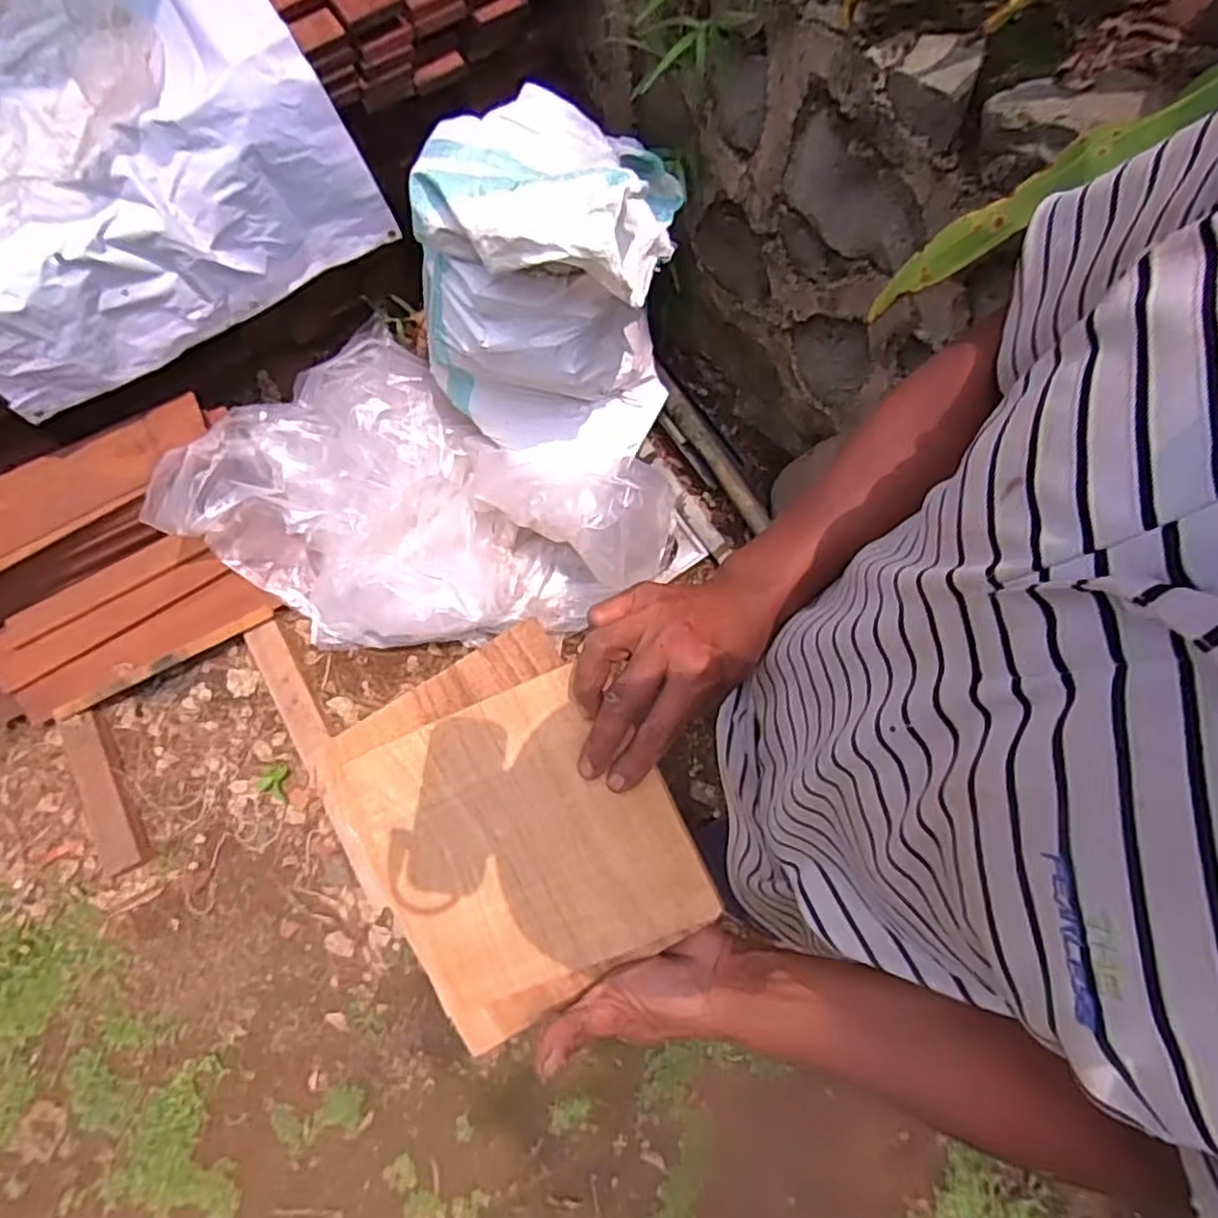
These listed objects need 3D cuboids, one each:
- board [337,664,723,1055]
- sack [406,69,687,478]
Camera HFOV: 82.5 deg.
[{"bbox_3d":[-0.052,0.149,0.437,0.188,0.013,0.192,-28,85,8],"label":"board"},{"bbox_3d":[-0.087,-0.529,1.140,0.399,0.507,0.396,25,76,5],"label":"sack"}]

